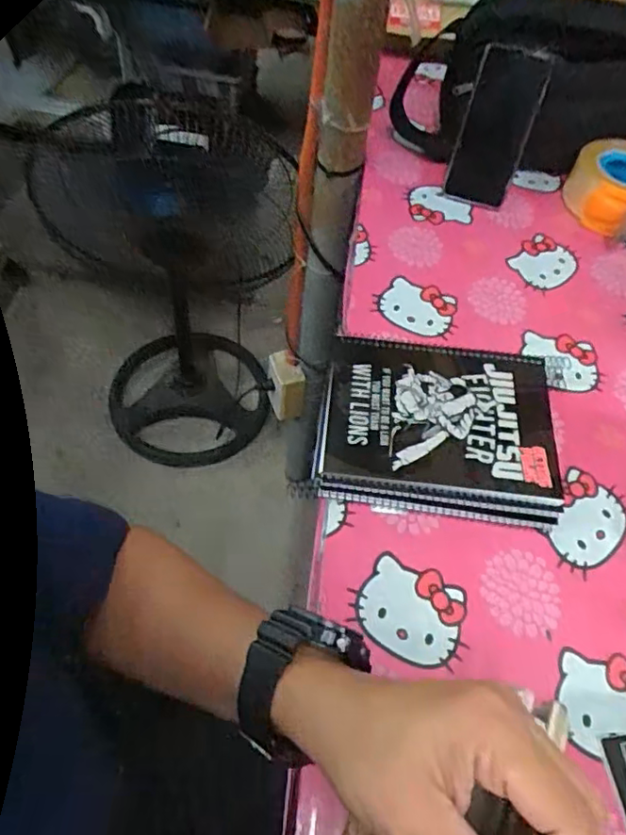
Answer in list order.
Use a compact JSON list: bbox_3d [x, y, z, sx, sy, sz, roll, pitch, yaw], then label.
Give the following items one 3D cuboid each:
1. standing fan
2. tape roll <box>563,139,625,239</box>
[{"bbox_3d":[-0.279,-0.244,1.194,0.352,0.795,0.408,-20,61,-17],"label":"standing fan"},{"bbox_3d":[0.367,-0.275,0.712,0.118,0.062,0.114,29,59,13],"label":"tape roll"}]

